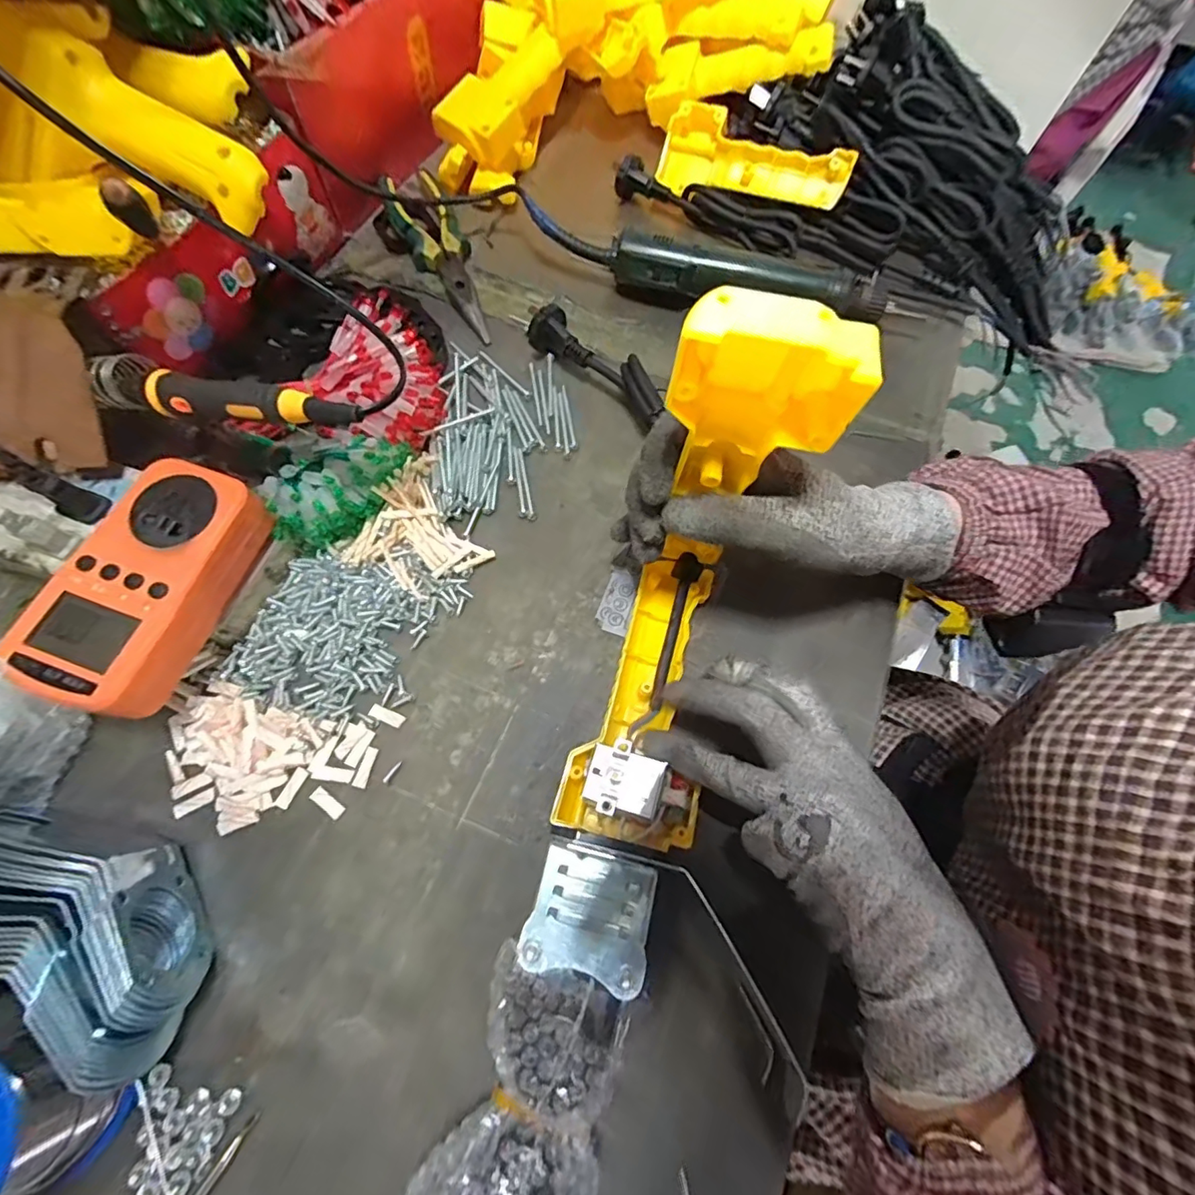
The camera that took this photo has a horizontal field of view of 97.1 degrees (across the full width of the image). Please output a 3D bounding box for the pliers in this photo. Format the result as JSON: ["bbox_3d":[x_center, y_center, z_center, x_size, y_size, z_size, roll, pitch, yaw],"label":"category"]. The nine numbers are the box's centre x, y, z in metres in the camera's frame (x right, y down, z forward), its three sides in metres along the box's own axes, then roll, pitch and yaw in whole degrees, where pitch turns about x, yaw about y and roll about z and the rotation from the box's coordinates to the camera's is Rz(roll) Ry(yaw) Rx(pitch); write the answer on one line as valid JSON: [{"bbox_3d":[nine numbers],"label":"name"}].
[{"bbox_3d":[-0.127,-0.287,0.438,0.050,0.020,0.194,-26,71,-13],"label":"pliers"}]

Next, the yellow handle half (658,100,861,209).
[{"bbox_3d":[0.138,-0.386,0.469,0.164,0.060,0.027,22,32,13],"label":"yellow handle half"}]

